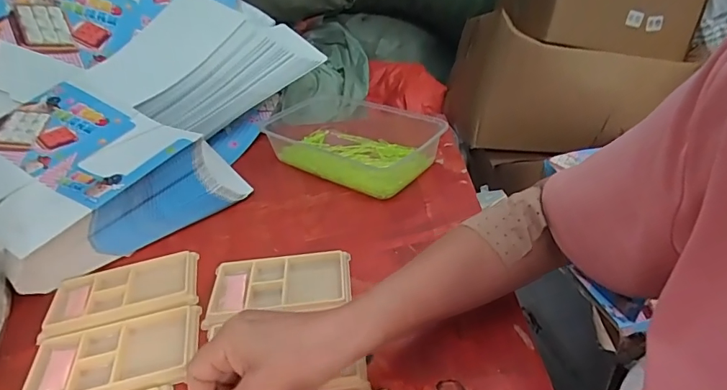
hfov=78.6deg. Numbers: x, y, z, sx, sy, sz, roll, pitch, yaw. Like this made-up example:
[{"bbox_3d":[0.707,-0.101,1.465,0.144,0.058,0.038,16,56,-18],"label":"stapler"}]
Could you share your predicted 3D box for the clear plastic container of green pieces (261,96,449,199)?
[{"bbox_3d":[-0.015,-0.078,0.631,0.238,0.063,0.145,25,44,35],"label":"clear plastic container of green pieces"}]

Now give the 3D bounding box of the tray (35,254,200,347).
[{"bbox_3d":[-0.239,0.096,0.443,0.135,0.013,0.081,-13,35,-14],"label":"tray"}]

